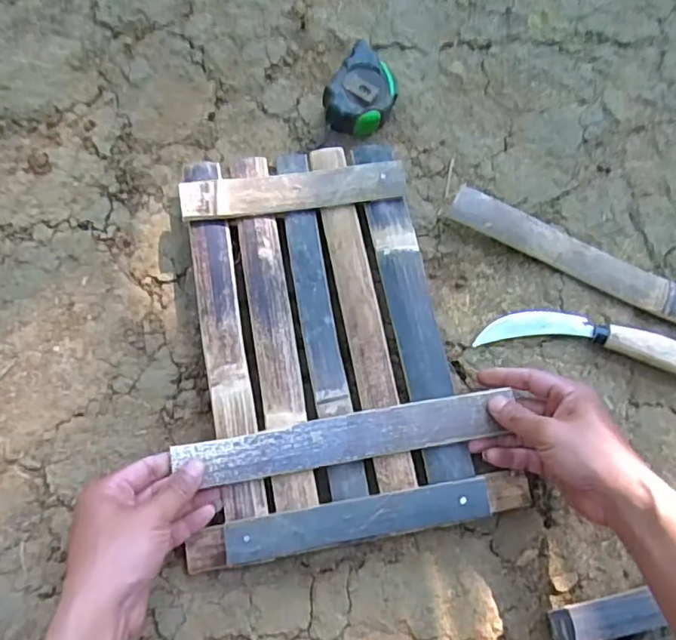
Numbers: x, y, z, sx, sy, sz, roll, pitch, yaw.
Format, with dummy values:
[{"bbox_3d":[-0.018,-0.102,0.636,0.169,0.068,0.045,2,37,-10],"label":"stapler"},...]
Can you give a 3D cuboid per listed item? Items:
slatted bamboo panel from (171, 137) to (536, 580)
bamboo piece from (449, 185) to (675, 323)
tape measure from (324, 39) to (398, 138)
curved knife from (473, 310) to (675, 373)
[{"bbox_3d":[-0.005,0.012,0.511,0.237,0.050,0.347,-9,75,-4],"label":"slatted bamboo panel"},{"bbox_3d":[0.238,-0.057,0.551,0.273,0.020,0.040,26,75,6],"label":"bamboo piece"},{"bbox_3d":[0.023,-0.223,0.579,0.065,0.044,0.085,32,76,7],"label":"tape measure"},{"bbox_3d":[0.232,0.017,0.528,0.195,0.028,0.041,10,74,2],"label":"curved knife"}]

